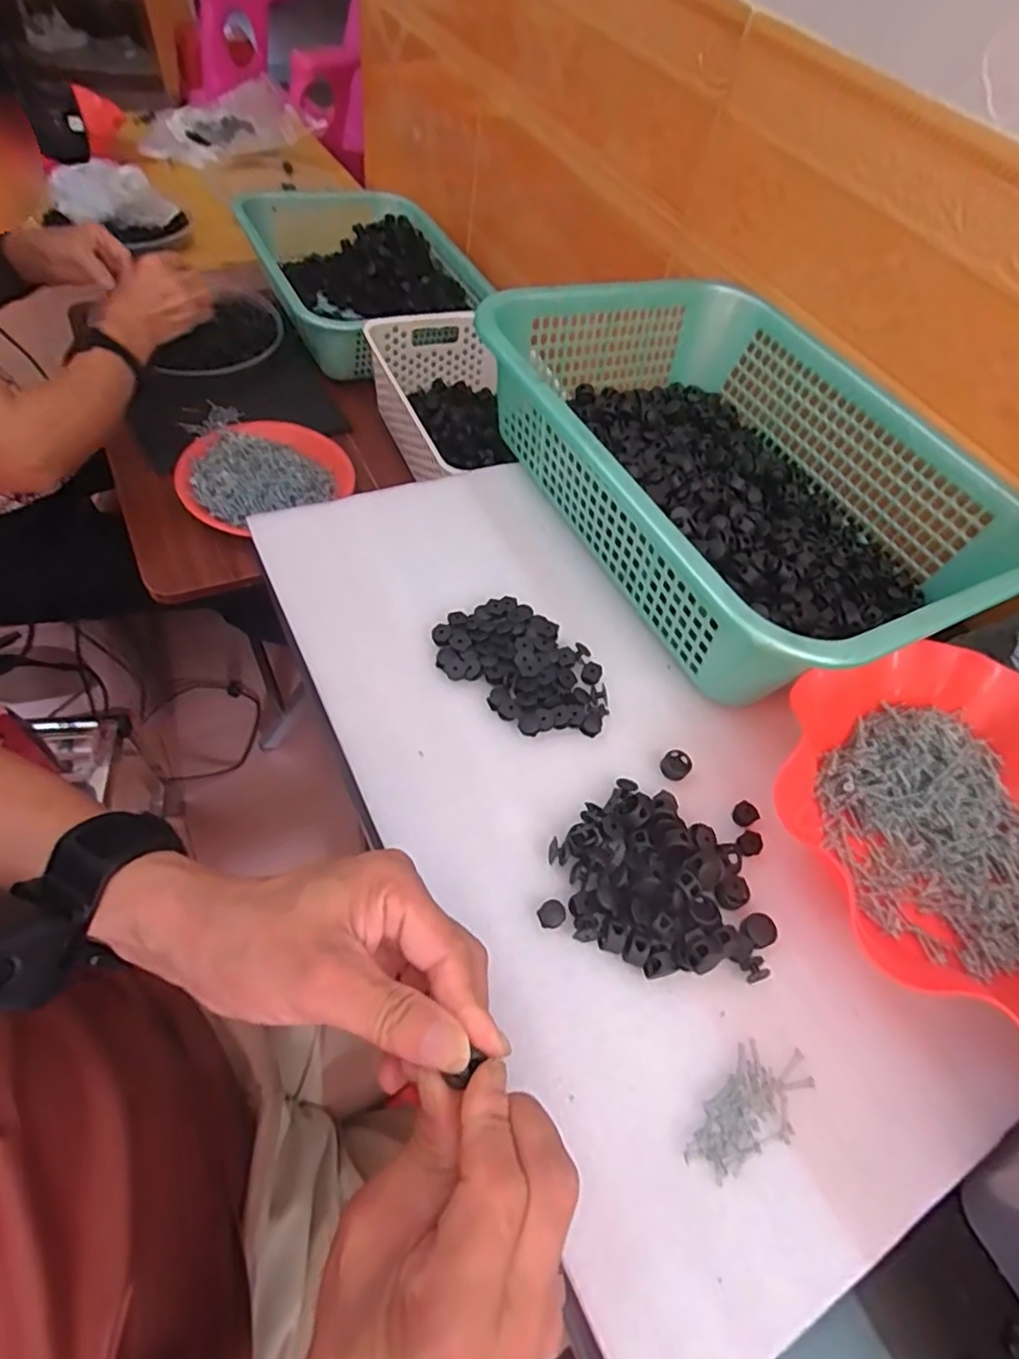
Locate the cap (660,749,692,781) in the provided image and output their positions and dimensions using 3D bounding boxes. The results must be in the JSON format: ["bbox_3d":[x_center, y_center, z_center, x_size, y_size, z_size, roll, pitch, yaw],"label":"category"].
[{"bbox_3d":[0.102,0.052,0.396,0.017,0.004,0.018,4,56,-7],"label":"cap"}]

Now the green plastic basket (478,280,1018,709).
[{"bbox_3d":[0.175,-0.164,0.499,0.297,0.108,0.388,-22,61,-22],"label":"green plastic basket"}]

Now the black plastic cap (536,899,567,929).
[{"bbox_3d":[0.022,0.123,0.337,0.014,0.006,0.014,1,60,-2],"label":"black plastic cap"}]

